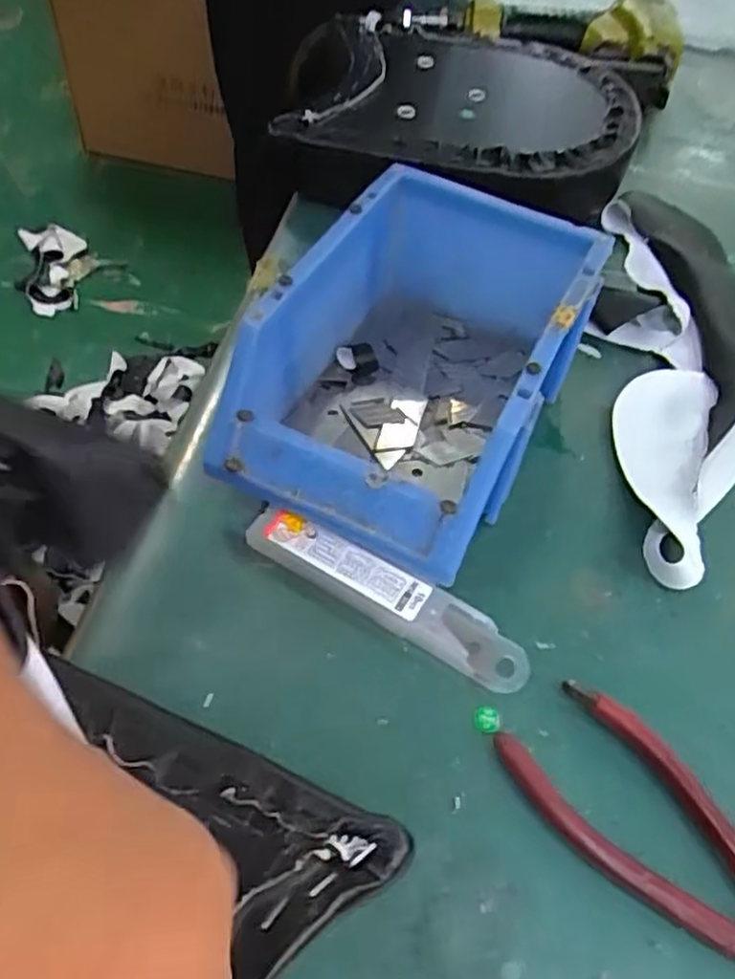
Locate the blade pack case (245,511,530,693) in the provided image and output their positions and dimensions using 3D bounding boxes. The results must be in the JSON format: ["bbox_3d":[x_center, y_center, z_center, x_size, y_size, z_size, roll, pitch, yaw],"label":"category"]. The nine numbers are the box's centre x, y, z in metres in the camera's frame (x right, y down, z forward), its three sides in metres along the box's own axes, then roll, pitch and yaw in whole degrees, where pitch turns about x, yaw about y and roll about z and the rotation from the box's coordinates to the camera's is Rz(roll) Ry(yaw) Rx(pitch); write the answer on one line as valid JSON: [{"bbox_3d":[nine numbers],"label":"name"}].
[{"bbox_3d":[0.008,0.043,0.310,0.127,0.015,0.025,27,56,14],"label":"blade pack case"}]

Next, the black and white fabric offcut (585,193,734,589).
[{"bbox_3d":[0.177,-0.071,0.408,0.101,0.019,0.286,4,54,-2],"label":"black and white fabric offcut"}]

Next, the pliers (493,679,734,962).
[{"bbox_3d":[0.113,0.135,0.252,0.051,0.013,0.151,-29,62,-24],"label":"pliers"}]

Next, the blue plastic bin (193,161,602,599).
[{"bbox_3d":[0.024,-0.059,0.347,0.118,0.077,0.182,24,55,12],"label":"blue plastic bin"}]

